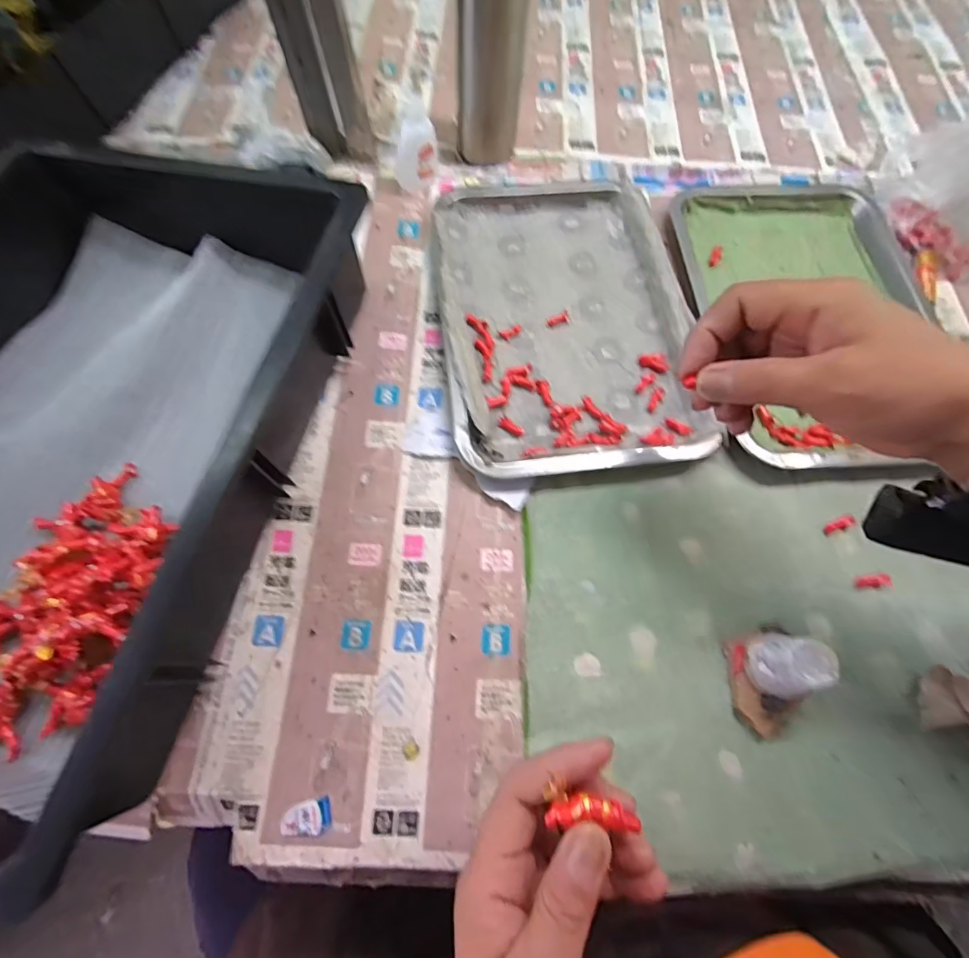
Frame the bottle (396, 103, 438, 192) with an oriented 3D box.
[{"bbox_3d":[-0.065,-0.315,0.453,0.026,0.067,0.037,34,71,12],"label":"bottle"}]

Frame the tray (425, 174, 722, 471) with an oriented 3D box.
[{"bbox_3d":[0.068,-0.152,0.420,0.210,0.022,0.309,-7,68,-4],"label":"tray"}]

